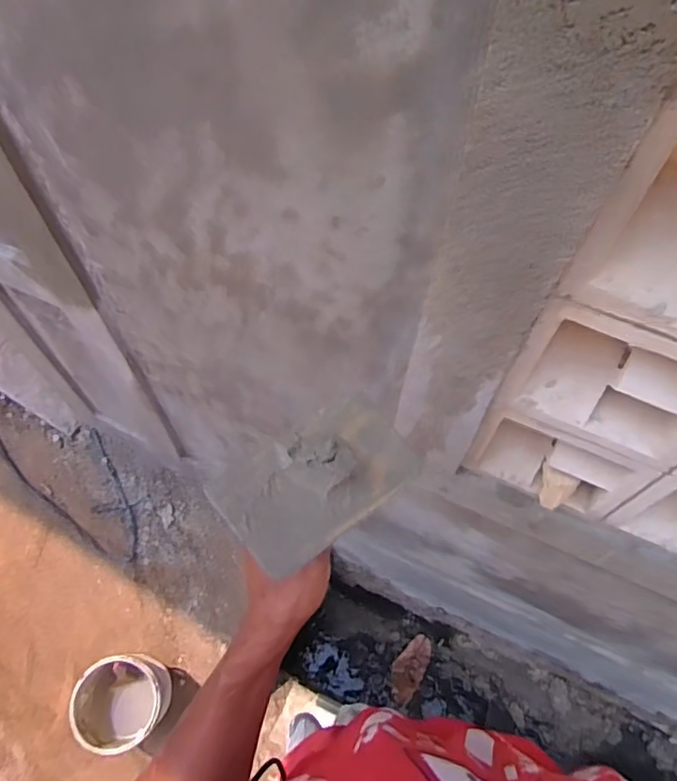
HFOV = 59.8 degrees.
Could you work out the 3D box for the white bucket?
[{"bbox_3d":[-0.484,0.697,1.319,0.177,0.142,0.198,27,65,12],"label":"white bucket"}]

